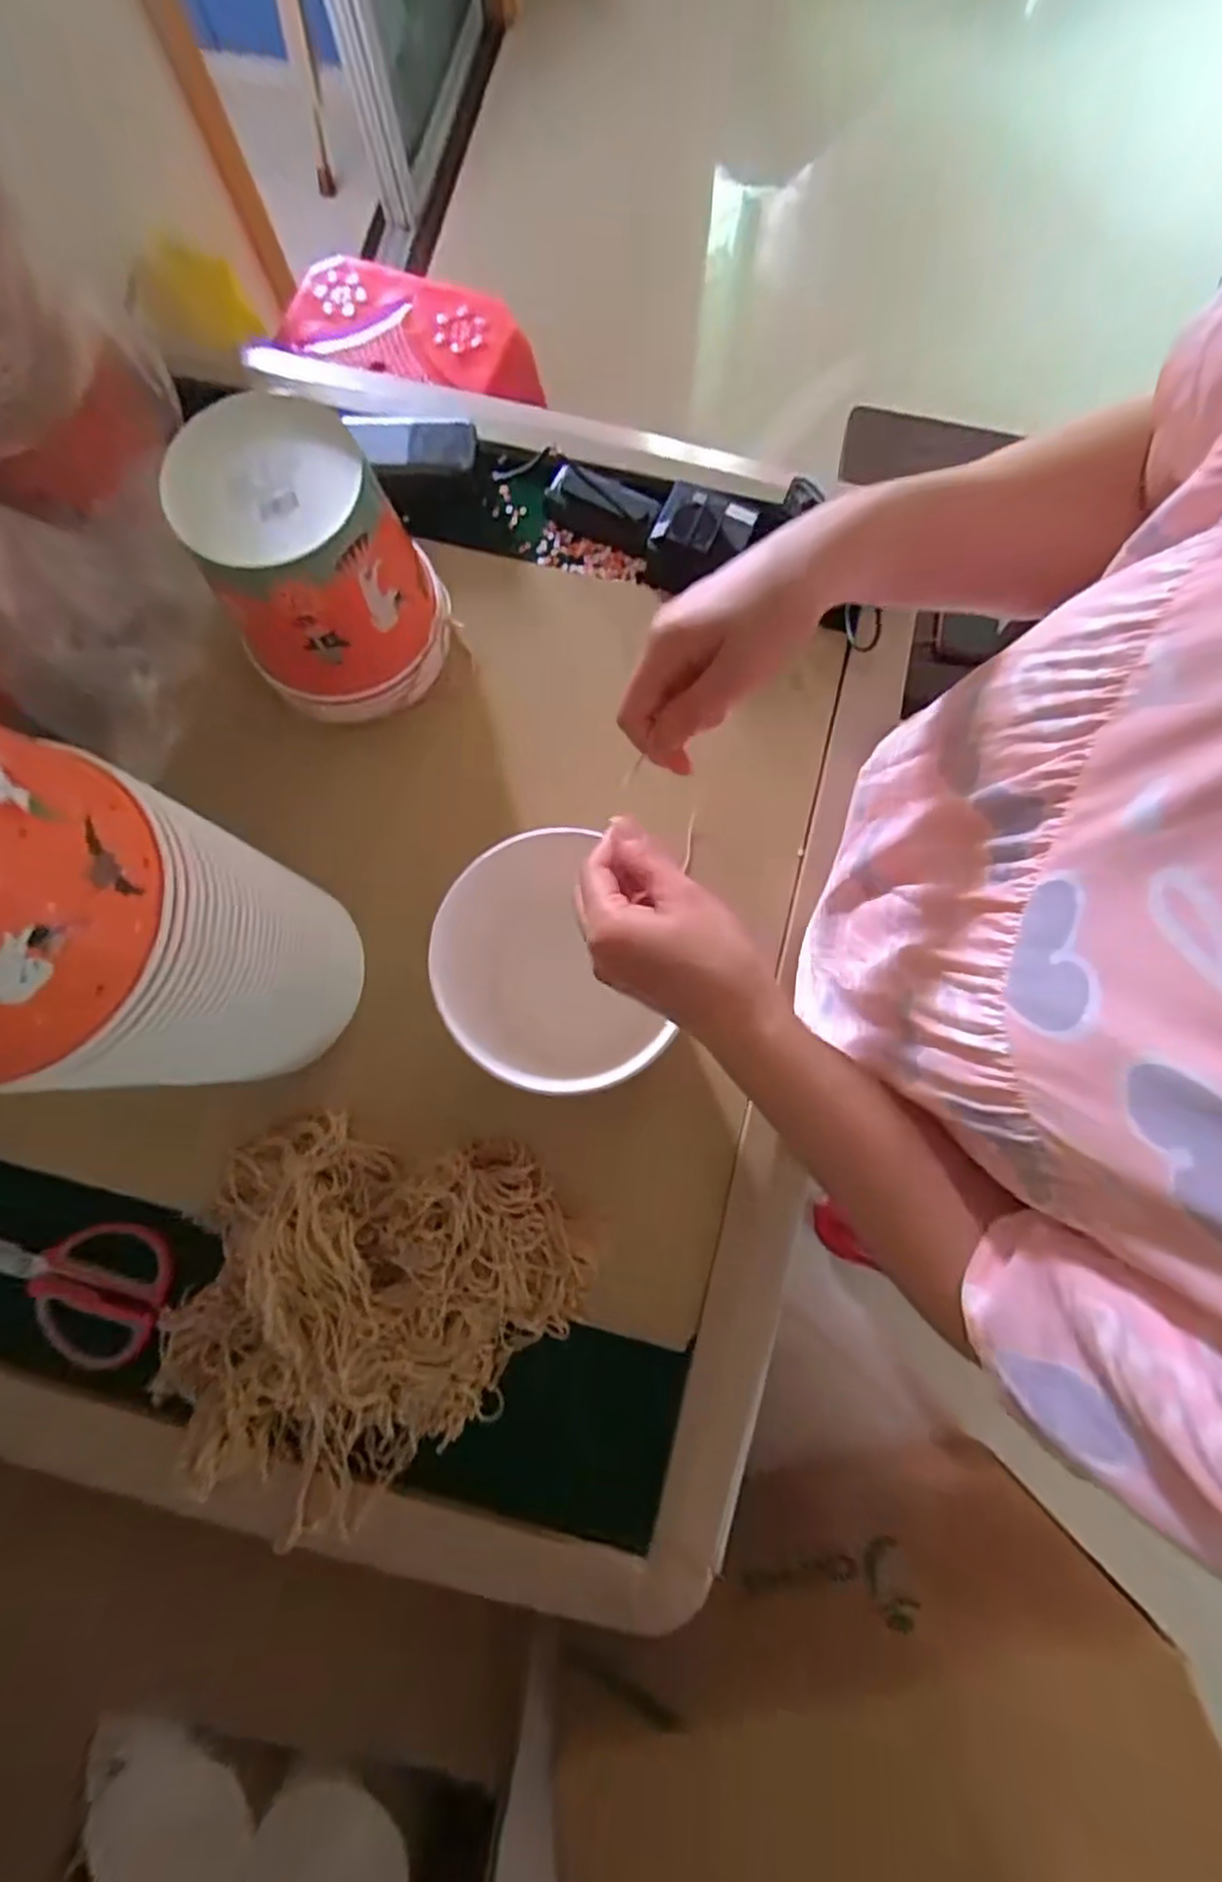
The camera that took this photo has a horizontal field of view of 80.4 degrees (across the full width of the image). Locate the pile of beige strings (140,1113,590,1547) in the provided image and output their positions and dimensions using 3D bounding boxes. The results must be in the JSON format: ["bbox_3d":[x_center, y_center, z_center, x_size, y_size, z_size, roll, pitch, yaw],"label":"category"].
[{"bbox_3d":[-0.183,0.246,0.503,0.307,0.075,0.247,-40,81,-6],"label":"pile of beige strings"}]

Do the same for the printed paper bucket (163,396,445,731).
[{"bbox_3d":[-0.210,-0.278,0.540,0.138,0.159,0.134,0,79,1],"label":"printed paper bucket"}]

